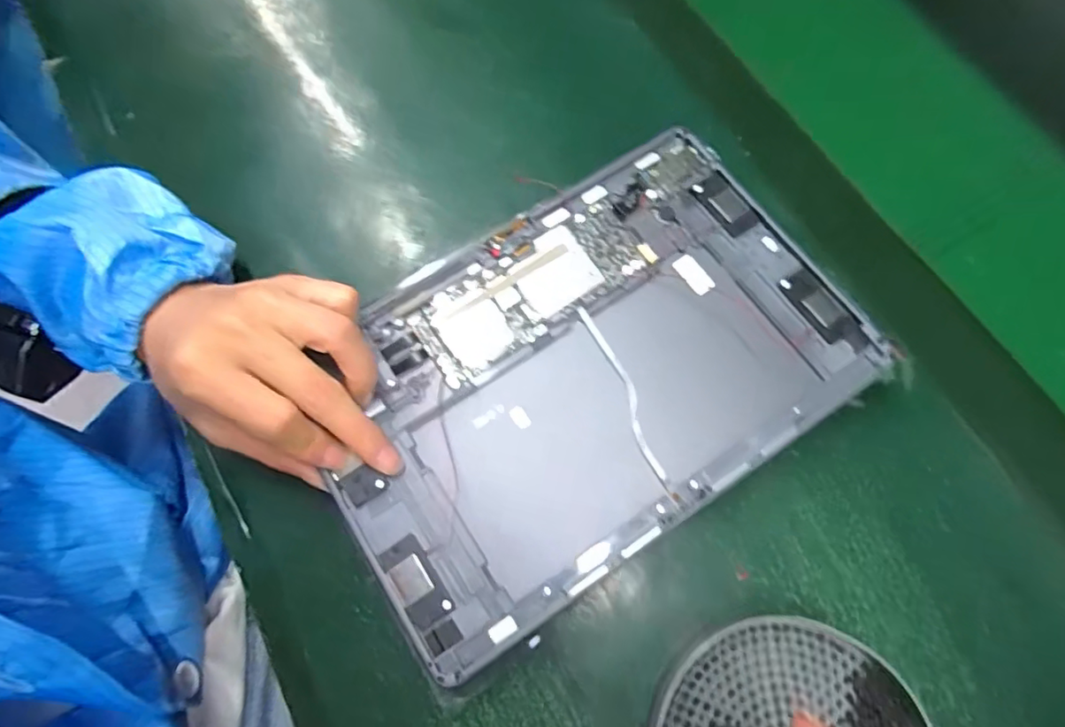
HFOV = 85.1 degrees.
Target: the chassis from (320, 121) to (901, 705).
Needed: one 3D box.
[{"bbox_3d":[0.024,0.002,0.283,0.254,0.011,0.168,-33,72,-10],"label":"chassis"}]

